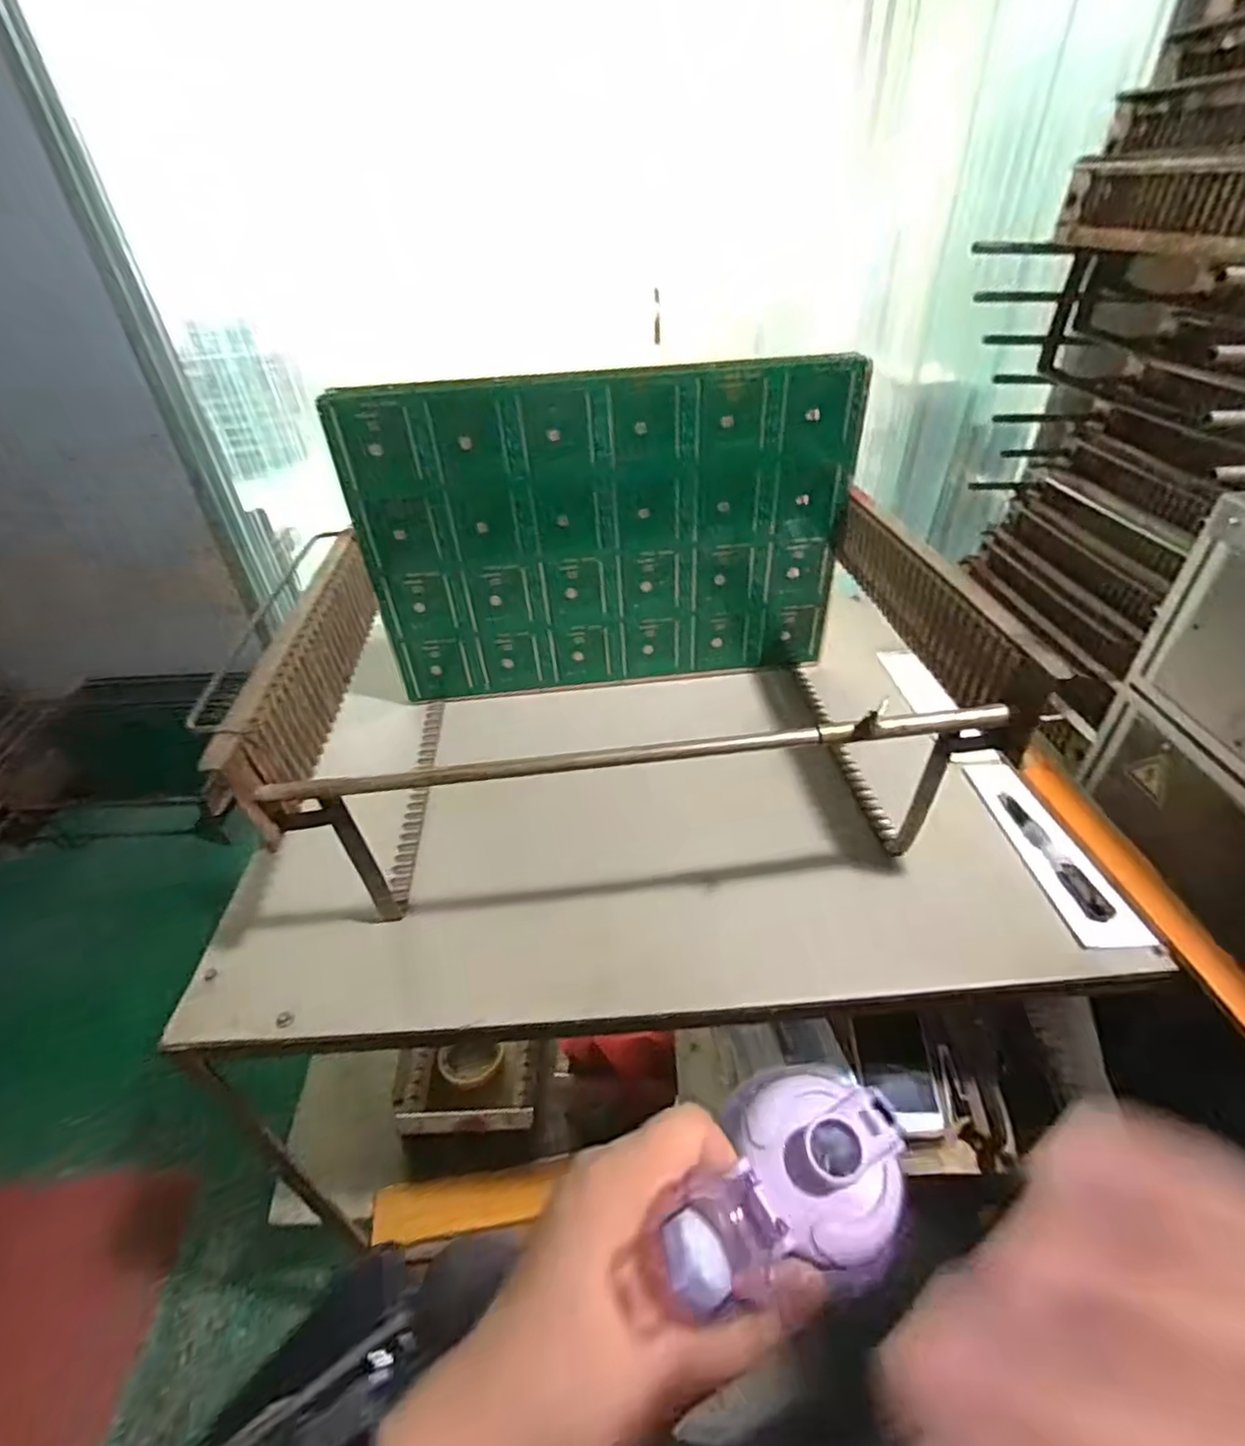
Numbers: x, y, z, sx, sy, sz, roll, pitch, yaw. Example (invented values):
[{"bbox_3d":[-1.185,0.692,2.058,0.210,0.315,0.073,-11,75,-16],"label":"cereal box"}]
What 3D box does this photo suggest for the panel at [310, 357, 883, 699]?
[{"bbox_3d":[-0.012,-0.186,0.705,0.500,0.337,0.010,-6,40,-3],"label":"panel"}]

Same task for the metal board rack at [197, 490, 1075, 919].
[{"bbox_3d":[0.007,-0.018,0.611,0.548,0.229,0.340,-3,39,0],"label":"metal board rack"}]

